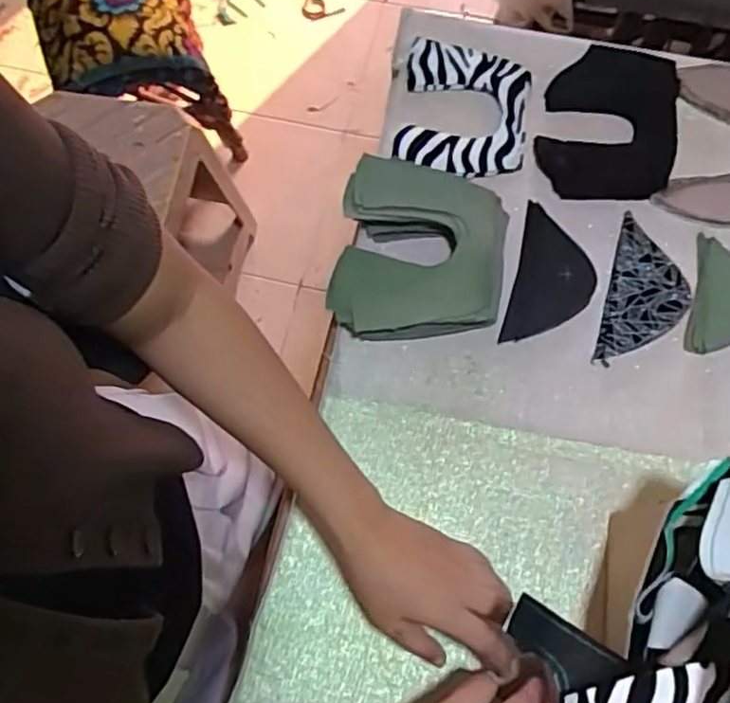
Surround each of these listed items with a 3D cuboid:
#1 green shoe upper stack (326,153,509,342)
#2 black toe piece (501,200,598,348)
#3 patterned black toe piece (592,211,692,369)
[{"bbox_3d":[0.051,-0.094,0.612,0.147,0.047,0.169,7,70,4],"label":"green shoe upper stack"},{"bbox_3d":[0.175,-0.068,0.625,0.071,0.007,0.143,13,66,10],"label":"black toe piece"},{"bbox_3d":[0.257,-0.050,0.615,0.072,0.004,0.146,18,71,8],"label":"patterned black toe piece"}]

